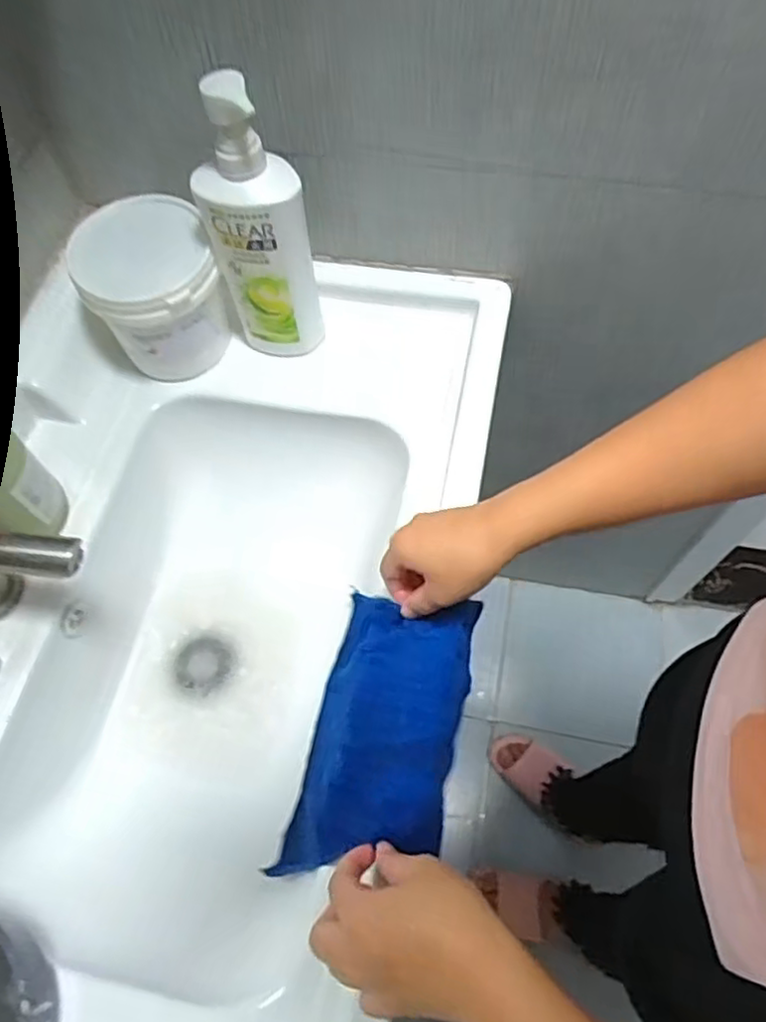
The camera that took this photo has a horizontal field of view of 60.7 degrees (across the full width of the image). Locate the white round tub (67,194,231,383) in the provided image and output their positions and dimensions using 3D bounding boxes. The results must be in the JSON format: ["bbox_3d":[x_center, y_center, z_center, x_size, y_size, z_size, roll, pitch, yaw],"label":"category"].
[{"bbox_3d":[-0.203,-0.195,0.608,0.110,0.137,0.107,-1,63,3],"label":"white round tub"}]

